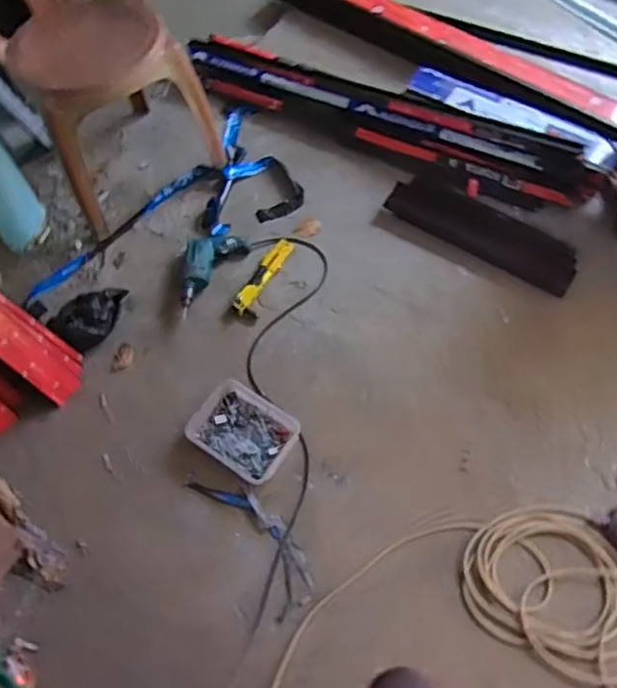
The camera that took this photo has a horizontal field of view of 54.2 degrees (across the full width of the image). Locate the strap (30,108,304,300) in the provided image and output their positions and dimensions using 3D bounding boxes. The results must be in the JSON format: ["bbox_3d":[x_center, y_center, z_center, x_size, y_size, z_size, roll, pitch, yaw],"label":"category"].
[{"bbox_3d":[-0.441,-0.429,1.723,0.768,0.042,0.439,-22,65,-9],"label":"strap"}]

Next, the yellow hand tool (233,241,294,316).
[{"bbox_3d":[-0.117,-0.182,1.568,0.053,0.027,0.249,28,68,14],"label":"yellow hand tool"}]

